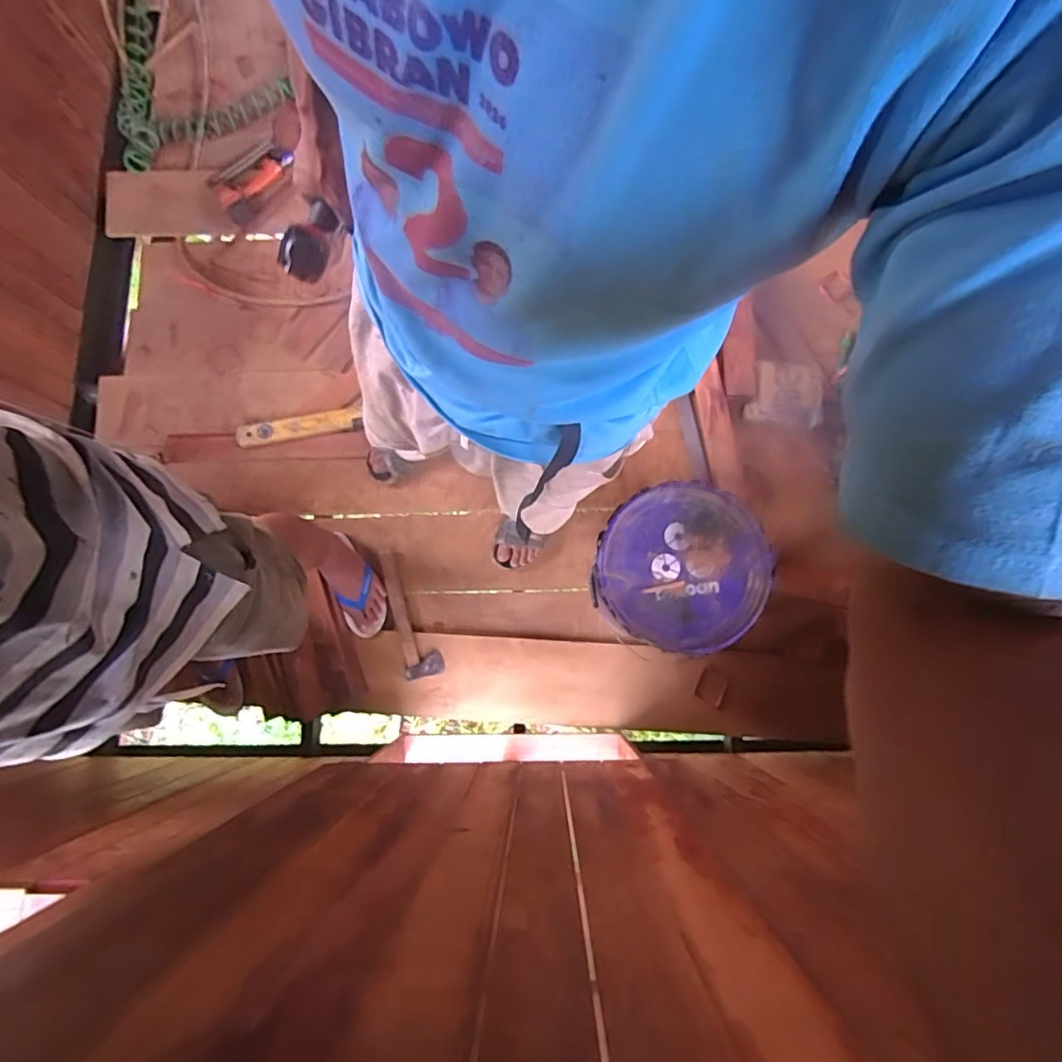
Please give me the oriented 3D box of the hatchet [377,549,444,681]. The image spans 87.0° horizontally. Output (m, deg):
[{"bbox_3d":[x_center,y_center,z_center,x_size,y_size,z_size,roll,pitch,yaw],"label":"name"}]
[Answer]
[{"bbox_3d":[-0.304,0.199,1.367,0.084,0.032,0.323,-20,80,-4],"label":"hatchet"}]

